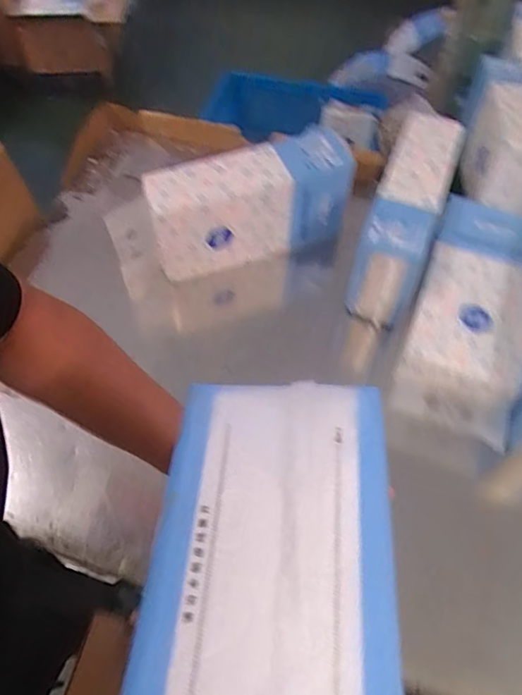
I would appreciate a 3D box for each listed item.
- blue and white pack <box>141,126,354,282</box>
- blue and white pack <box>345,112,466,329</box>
[{"bbox_3d":[-0.024,-0.230,0.838,0.316,0.177,0.090,-19,60,-12],"label":"blue and white pack"},{"bbox_3d":[0.234,-0.219,0.829,0.095,0.143,0.341,19,60,11],"label":"blue and white pack"}]

